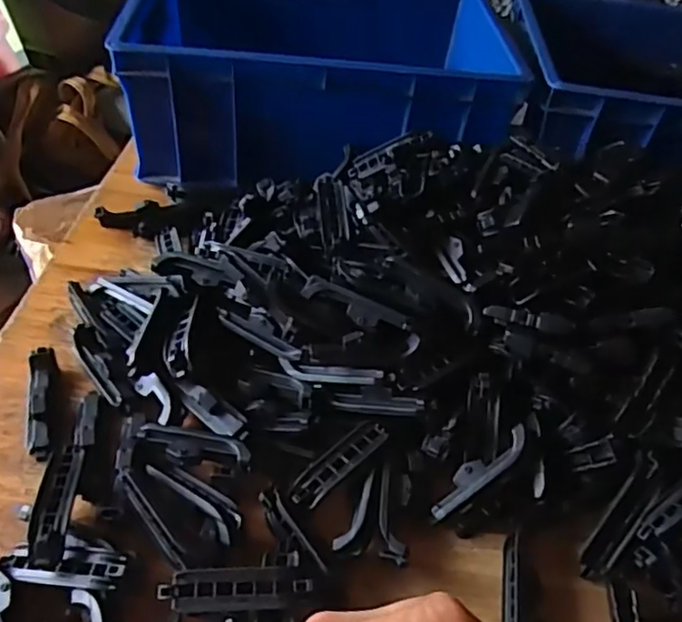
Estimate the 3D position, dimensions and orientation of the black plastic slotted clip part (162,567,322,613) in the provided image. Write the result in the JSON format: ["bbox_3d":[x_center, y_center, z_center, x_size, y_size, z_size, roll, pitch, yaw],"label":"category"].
[{"bbox_3d":[-0.048,0.134,0.297,0.073,0.016,0.018,3,44,-5],"label":"black plastic slotted clip part"}]

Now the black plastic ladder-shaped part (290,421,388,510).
[{"bbox_3d":[-0.002,0.085,0.352,0.018,0.006,0.066,37,51,26],"label":"black plastic ladder-shaped part"}]

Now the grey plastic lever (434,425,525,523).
[{"bbox_3d":[0.077,0.091,0.347,0.069,0.005,0.016,-39,57,-3],"label":"grey plastic lever"}]

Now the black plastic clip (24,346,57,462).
[{"bbox_3d":[-0.184,0.055,0.376,0.014,0.015,0.076,-6,46,-14],"label":"black plastic clip"}]

